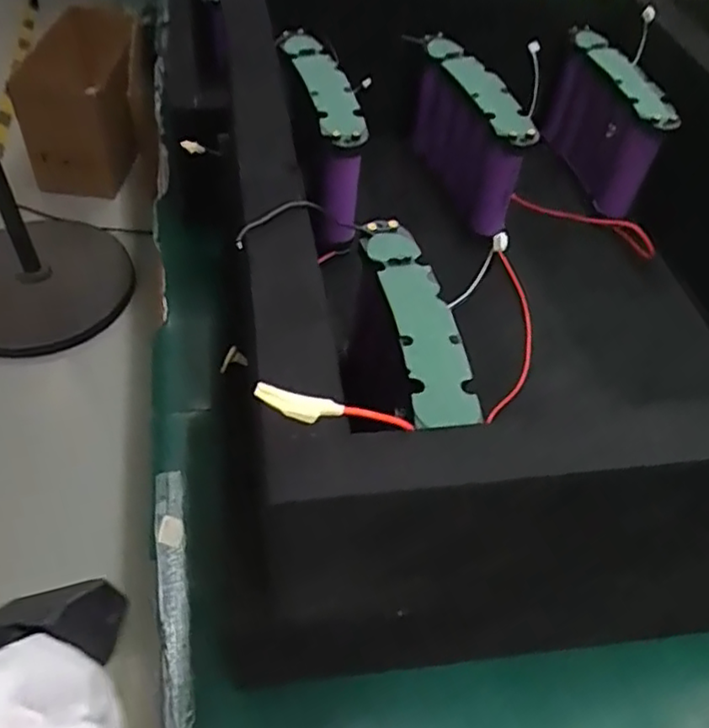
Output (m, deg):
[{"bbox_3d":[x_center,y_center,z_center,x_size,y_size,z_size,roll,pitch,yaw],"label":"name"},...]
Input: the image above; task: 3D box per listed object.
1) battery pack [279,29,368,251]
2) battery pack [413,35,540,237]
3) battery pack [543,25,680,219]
[{"bbox_3d":[-0.018,-0.128,0.374,0.030,0.073,0.119,-7,52,-11],"label":"battery pack"},{"bbox_3d":[0.071,-0.140,0.404,0.027,0.074,0.106,-11,53,-14],"label":"battery pack"},{"bbox_3d":[0.163,-0.156,0.425,0.022,0.072,0.106,-7,52,-11],"label":"battery pack"}]

